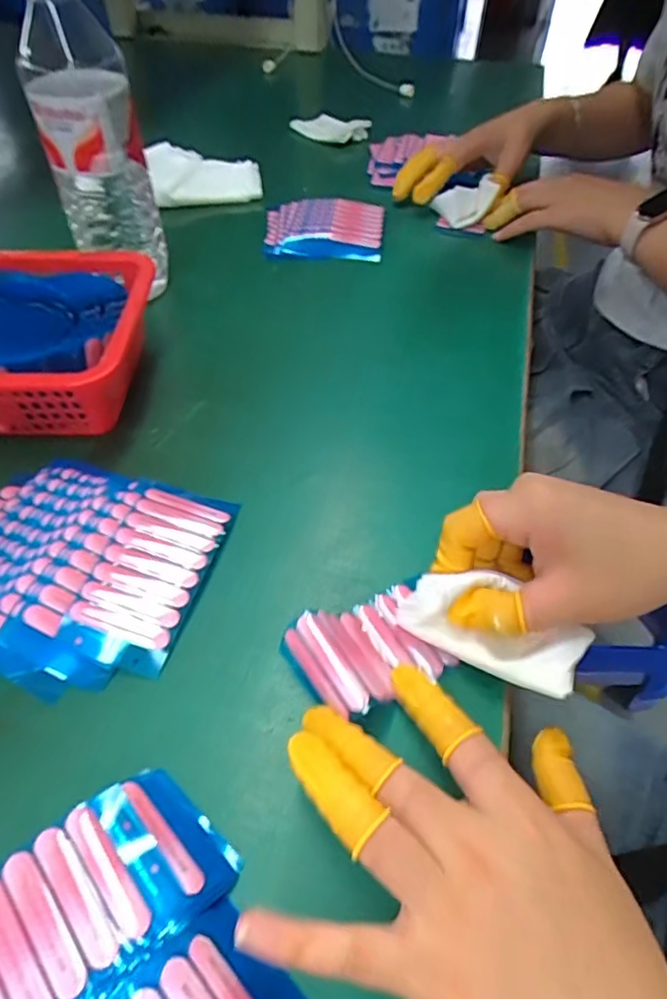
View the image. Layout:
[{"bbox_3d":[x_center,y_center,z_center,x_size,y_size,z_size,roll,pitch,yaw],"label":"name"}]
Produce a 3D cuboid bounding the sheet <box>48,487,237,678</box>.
[{"bbox_3d":[-0.096,0.036,0.316,0.052,0.018,0.113,13,50,10],"label":"sheet"}]

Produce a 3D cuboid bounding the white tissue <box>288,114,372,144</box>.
[{"bbox_3d":[-0.003,-0.494,0.765,0.112,0.024,0.040,35,57,26],"label":"white tissue"}]

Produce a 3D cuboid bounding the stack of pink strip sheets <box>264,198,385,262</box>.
[{"bbox_3d":[-0.008,-0.275,0.580,0.119,0.022,0.097,-3,50,-4],"label":"stack of pink strip sheets"}]

